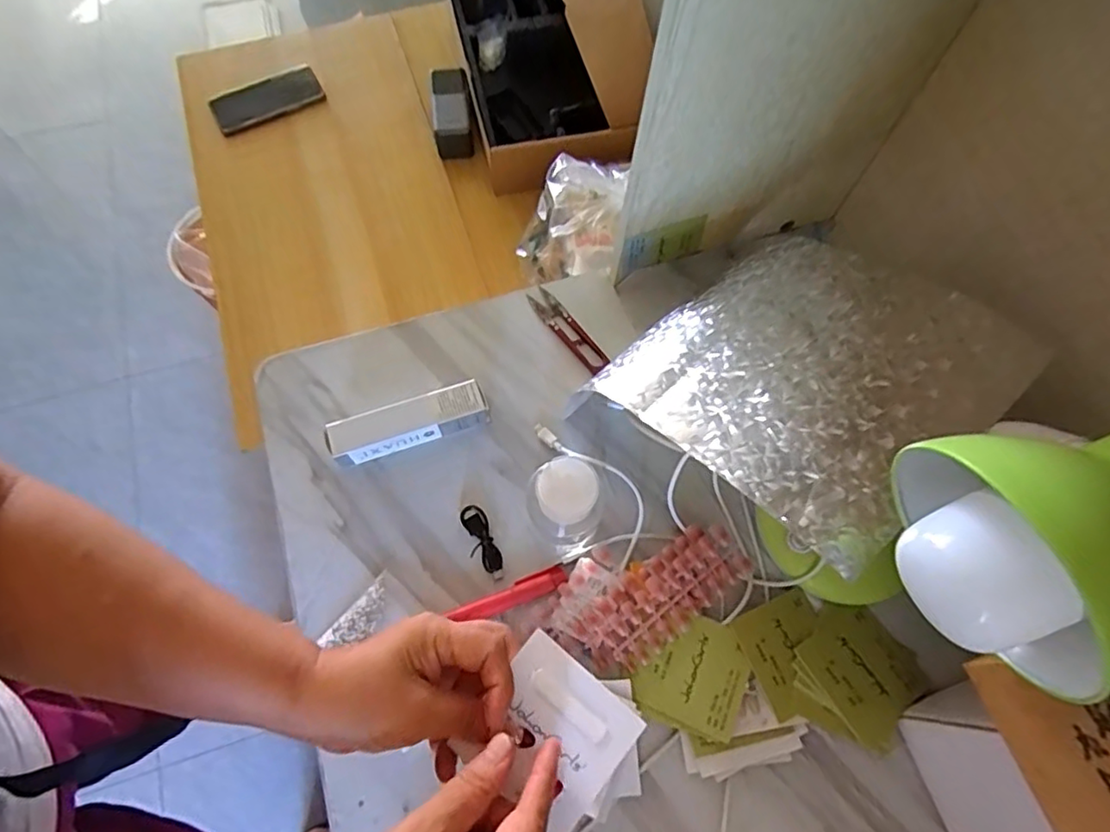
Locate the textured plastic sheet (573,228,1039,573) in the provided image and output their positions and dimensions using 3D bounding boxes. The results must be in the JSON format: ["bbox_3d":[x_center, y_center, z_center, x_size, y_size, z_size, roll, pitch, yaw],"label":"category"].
[{"bbox_3d":[0.176,-0.035,0.429,0.228,0.018,0.224,-35,52,-15],"label":"textured plastic sheet"}]

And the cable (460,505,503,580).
[{"bbox_3d":[-0.062,0.107,0.517,0.022,0.009,0.065,-21,70,-8],"label":"cable"}]

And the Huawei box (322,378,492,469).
[{"bbox_3d":[-0.130,0.007,0.544,0.138,0.034,0.034,-17,70,-7],"label":"Huawei box"}]

